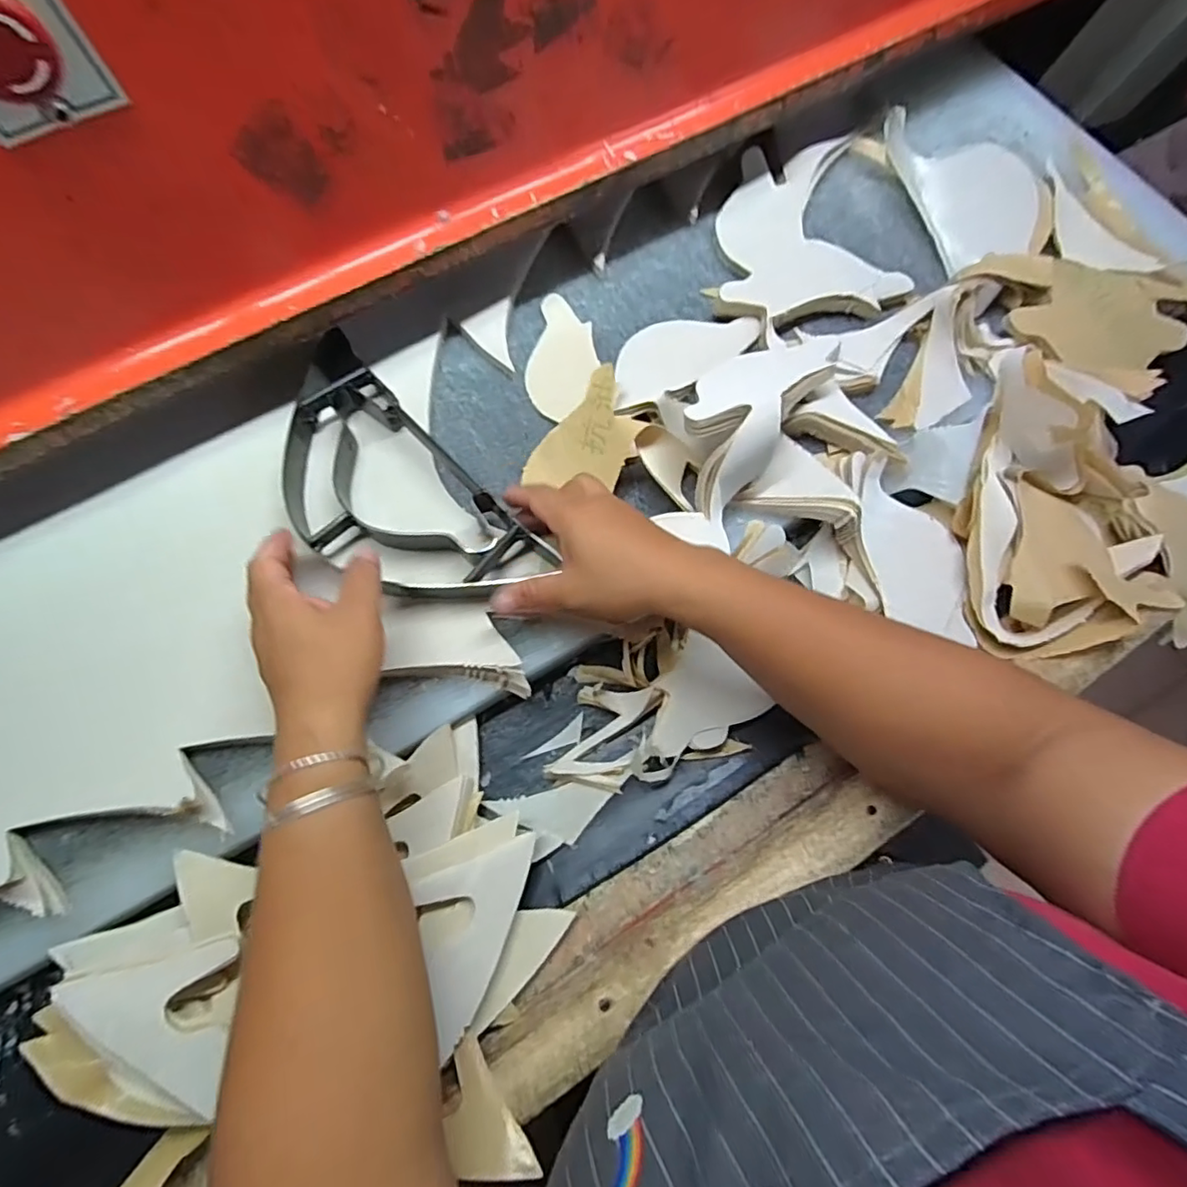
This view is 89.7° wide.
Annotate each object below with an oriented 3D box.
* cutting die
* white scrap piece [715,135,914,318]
[{"bbox_3d":[-0.143,-0.062,0.431,0.210,0.038,0.116,43,78,13],"label":"cutting die"},{"bbox_3d":[0.184,-0.322,0.528,0.155,0.026,0.180,-4,72,-1],"label":"white scrap piece"}]

